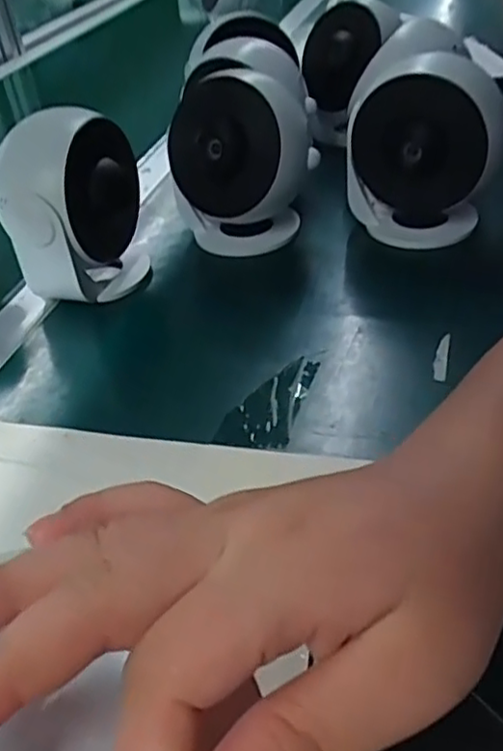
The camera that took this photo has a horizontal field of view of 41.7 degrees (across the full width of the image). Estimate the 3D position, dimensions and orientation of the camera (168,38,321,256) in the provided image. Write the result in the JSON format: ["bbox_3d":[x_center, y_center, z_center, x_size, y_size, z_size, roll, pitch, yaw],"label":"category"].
[{"bbox_3d":[-0.005,-0.204,0.586,0.119,0.137,0.159,-2,39,4],"label":"camera"}]

